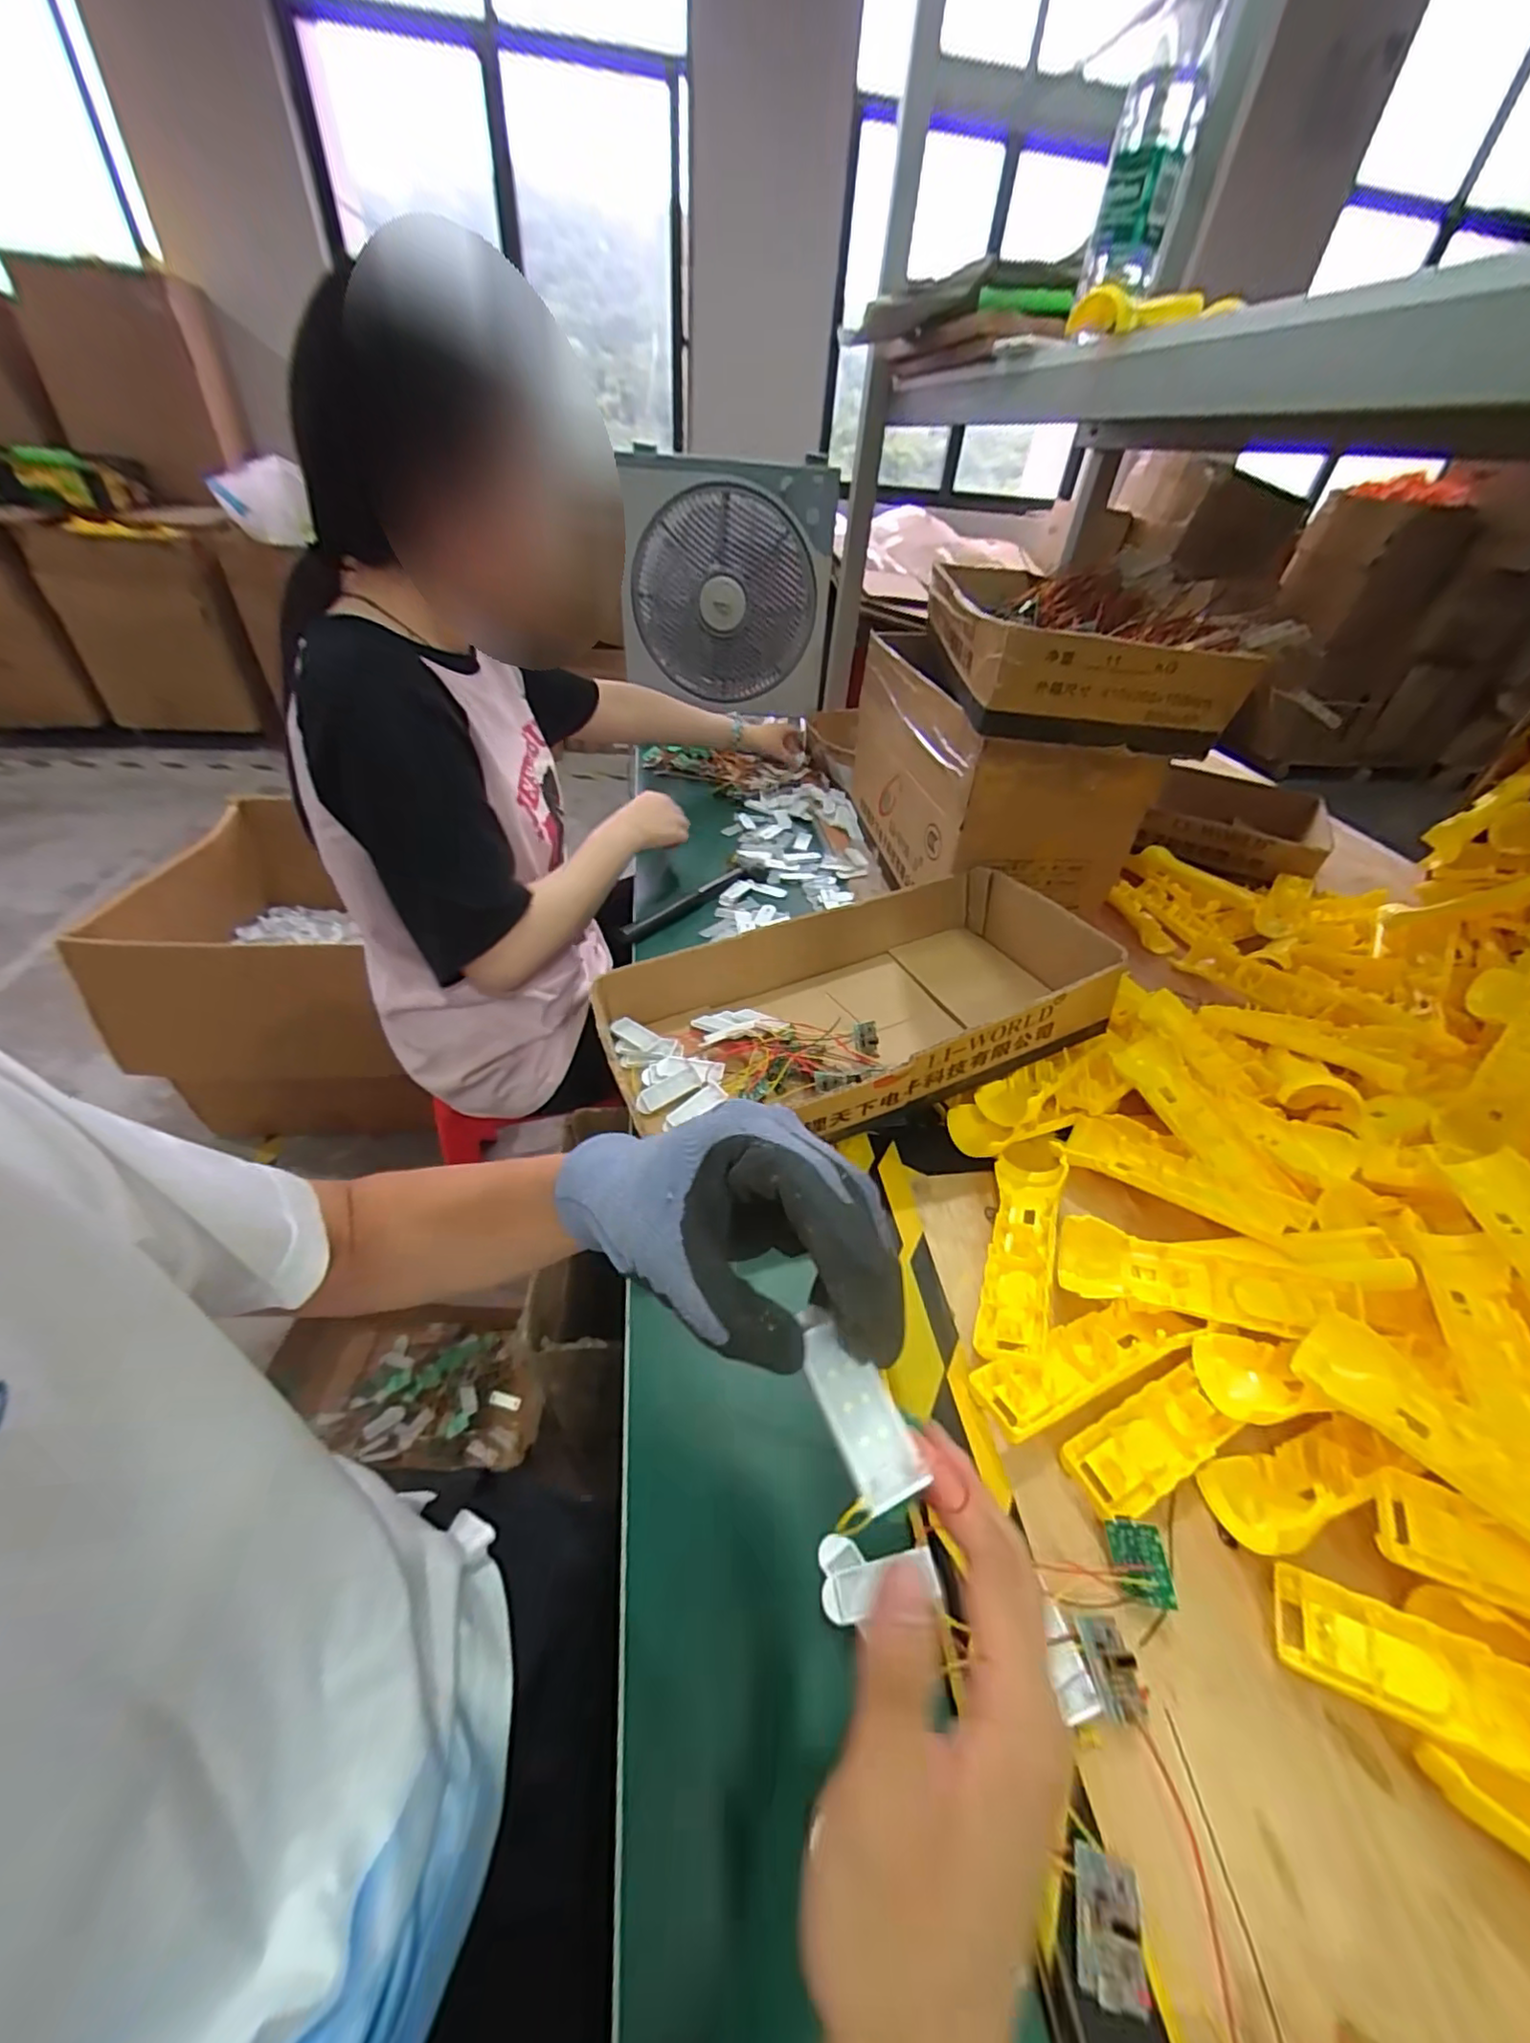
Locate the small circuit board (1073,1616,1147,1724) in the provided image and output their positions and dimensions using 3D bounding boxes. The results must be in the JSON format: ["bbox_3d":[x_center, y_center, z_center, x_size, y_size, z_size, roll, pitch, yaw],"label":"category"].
[{"bbox_3d":[0.162,0.303,0.302,0.022,0.011,0.035,1,42,-6],"label":"small circuit board"}]

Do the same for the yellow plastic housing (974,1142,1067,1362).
[{"bbox_3d":[0.183,0.157,0.459,0.043,0.030,0.176,19,43,14],"label":"yellow plastic housing"}]

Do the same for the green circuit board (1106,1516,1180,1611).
[{"bbox_3d":[0.191,0.275,0.327,0.025,0.008,0.033,-12,43,19],"label":"green circuit board"}]

